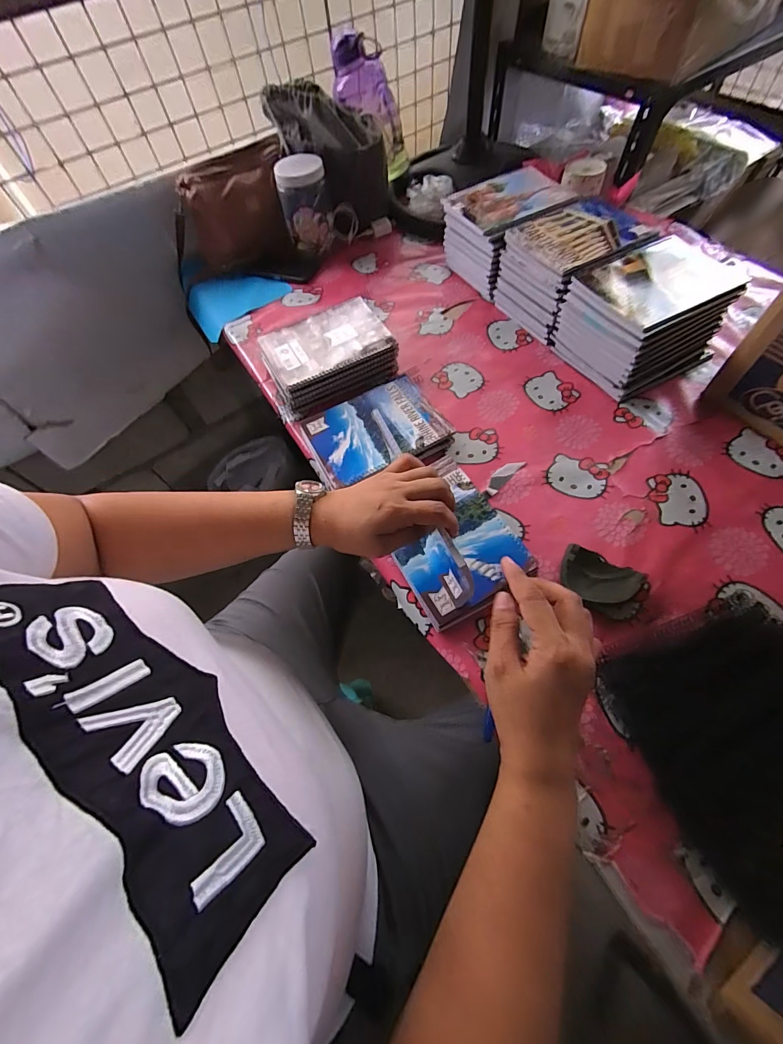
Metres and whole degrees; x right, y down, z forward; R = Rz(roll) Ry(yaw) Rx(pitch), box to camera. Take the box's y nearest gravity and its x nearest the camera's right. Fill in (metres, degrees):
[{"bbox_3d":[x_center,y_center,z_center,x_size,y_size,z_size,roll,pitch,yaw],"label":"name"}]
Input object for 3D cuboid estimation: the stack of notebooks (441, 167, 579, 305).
[{"bbox_3d":[0.221,-0.563,0.769,0.189,0.129,0.173,-29,63,-9],"label":"stack of notebooks"}]

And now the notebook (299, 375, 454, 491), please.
[{"bbox_3d":[-0.027,-0.145,0.611,0.198,0.017,0.145,-25,62,-11],"label":"notebook"}]

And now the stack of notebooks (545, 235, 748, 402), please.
[{"bbox_3d":[0.391,-0.318,0.623,0.198,0.129,0.178,-26,63,-7],"label":"stack of notebooks"}]

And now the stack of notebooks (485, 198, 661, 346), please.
[{"bbox_3d":[0.306,-0.445,0.702,0.206,0.128,0.172,-28,63,-9],"label":"stack of notebooks"}]

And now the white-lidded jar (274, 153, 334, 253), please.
[{"bbox_3d":[-0.178,-0.656,0.827,0.096,0.156,0.096,-2,62,5],"label":"white-lidded jar"}]

